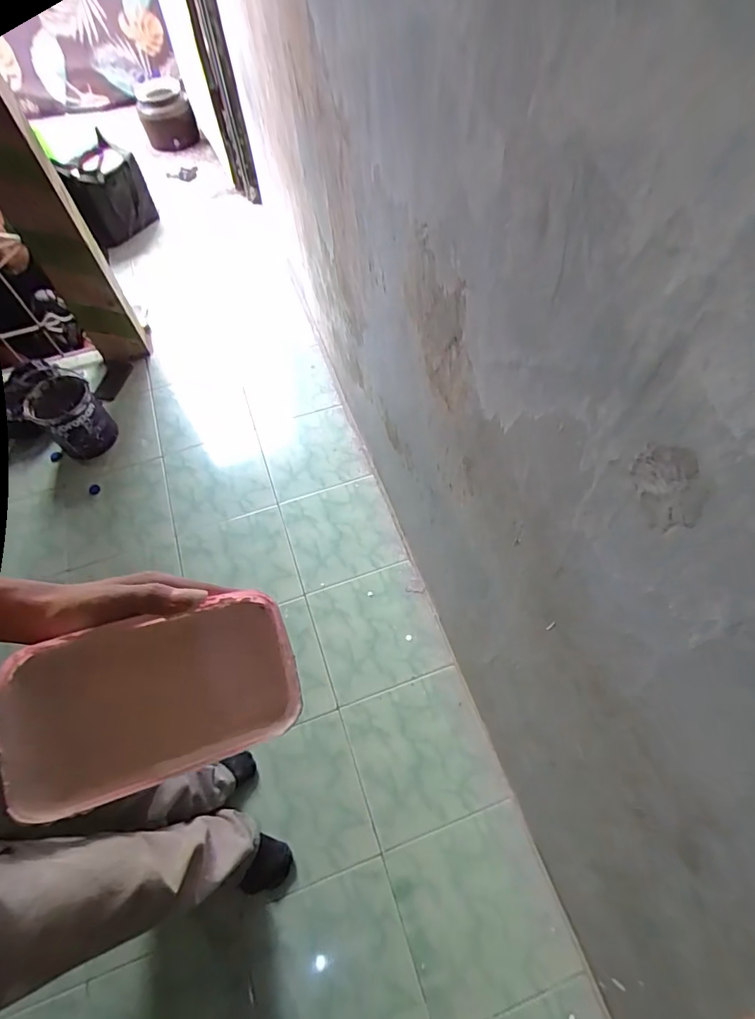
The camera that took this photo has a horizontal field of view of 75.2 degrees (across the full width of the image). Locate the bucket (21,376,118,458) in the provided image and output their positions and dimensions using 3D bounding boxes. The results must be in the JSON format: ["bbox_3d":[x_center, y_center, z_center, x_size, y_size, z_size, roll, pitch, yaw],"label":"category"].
[{"bbox_3d":[-0.925,-0.277,1.495,0.201,0.178,0.183,38,68,21],"label":"bucket"}]

